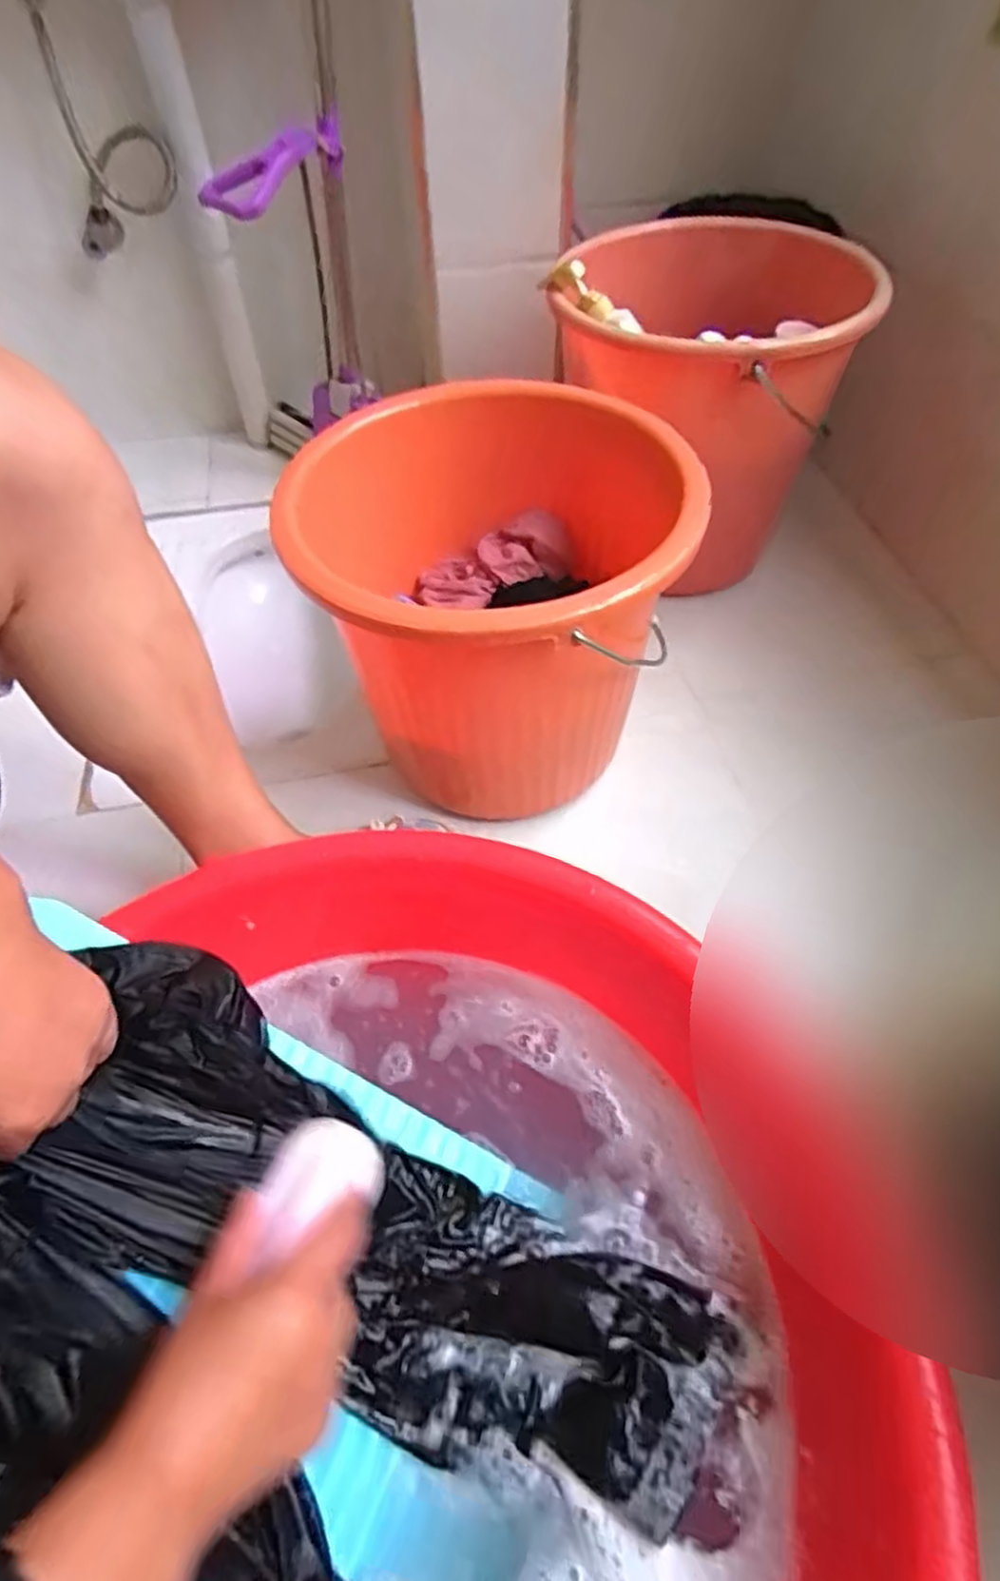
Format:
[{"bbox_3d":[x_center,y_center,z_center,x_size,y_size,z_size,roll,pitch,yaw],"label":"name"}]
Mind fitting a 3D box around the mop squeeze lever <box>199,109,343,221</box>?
[{"bbox_3d":[-0.244,-0.660,0.767,0.153,0.049,0.075,-42,62,-11],"label":"mop squeeze lever"}]

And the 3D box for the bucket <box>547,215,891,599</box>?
[{"bbox_3d":[0.212,-0.421,0.844,0.292,0.323,0.319,-1,54,1],"label":"bucket"}]

